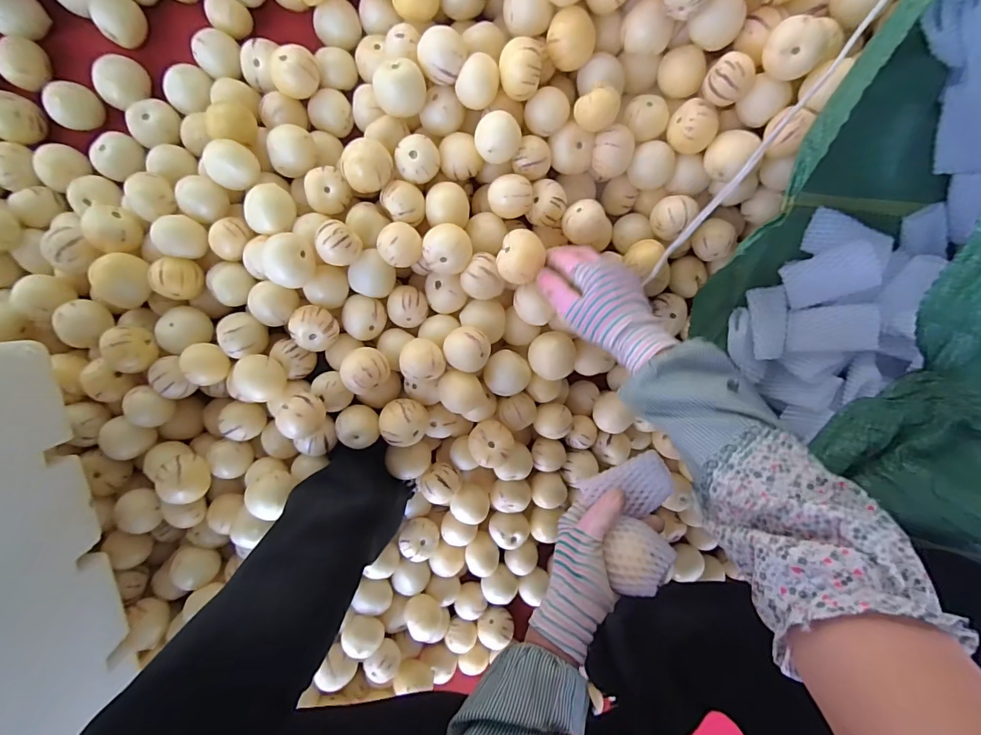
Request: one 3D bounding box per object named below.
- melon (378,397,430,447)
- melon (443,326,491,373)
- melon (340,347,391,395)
[{"bbox_3d":[-0.099,0.061,0.523,0.052,0.050,0.051,9,93,-4],"label":"melon"},{"bbox_3d":[-0.026,-0.020,0.499,0.049,0.049,0.047,6,94,-4],"label":"melon"},{"bbox_3d":[-0.136,0.002,0.501,0.049,0.051,0.049,0,94,-4],"label":"melon"}]

